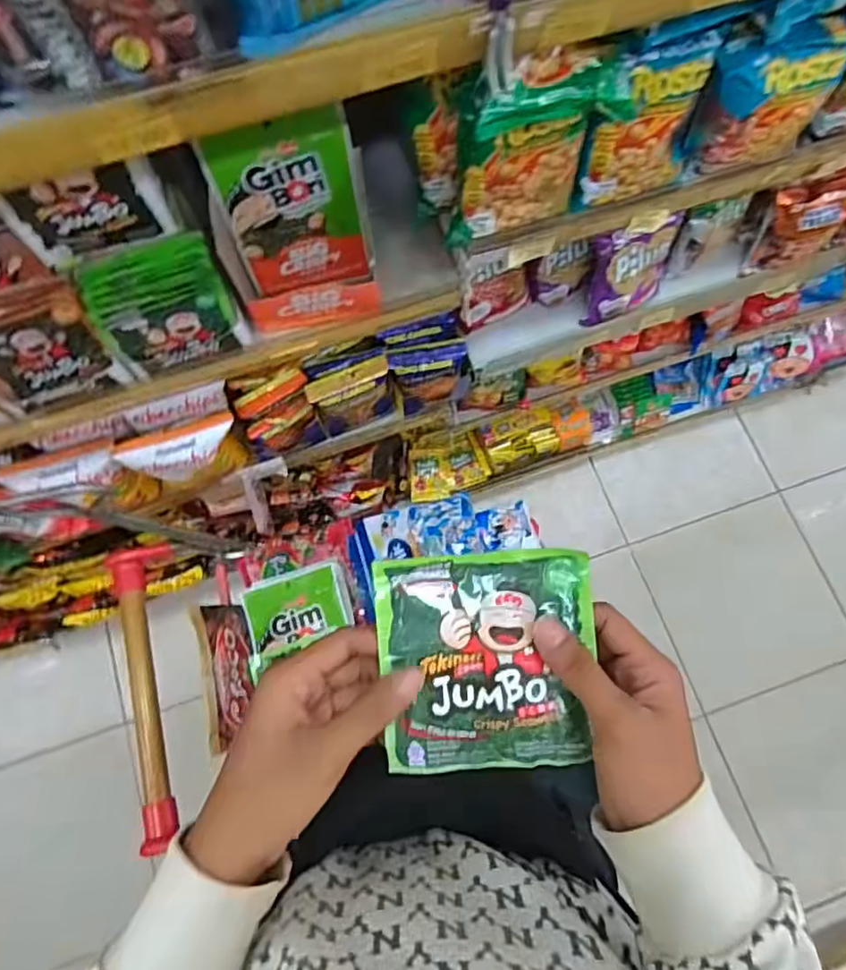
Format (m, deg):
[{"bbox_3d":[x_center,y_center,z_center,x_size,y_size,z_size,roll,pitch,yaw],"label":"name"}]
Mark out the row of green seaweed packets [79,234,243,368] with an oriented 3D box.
[{"bbox_3d":[-0.253,-0.177,0.605,0.117,0.091,0.070,-21,75,-6],"label":"row of green seaweed packets"}]

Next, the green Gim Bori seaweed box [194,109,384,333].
[{"bbox_3d":[-0.121,-0.240,0.593,0.145,0.180,0.086,-16,74,-5],"label":"green Gim Bori seaweed box"}]

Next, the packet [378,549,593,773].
[{"bbox_3d":[0.035,0.096,0.334,0.115,0.008,0.116,-5,86,4],"label":"packet"}]

